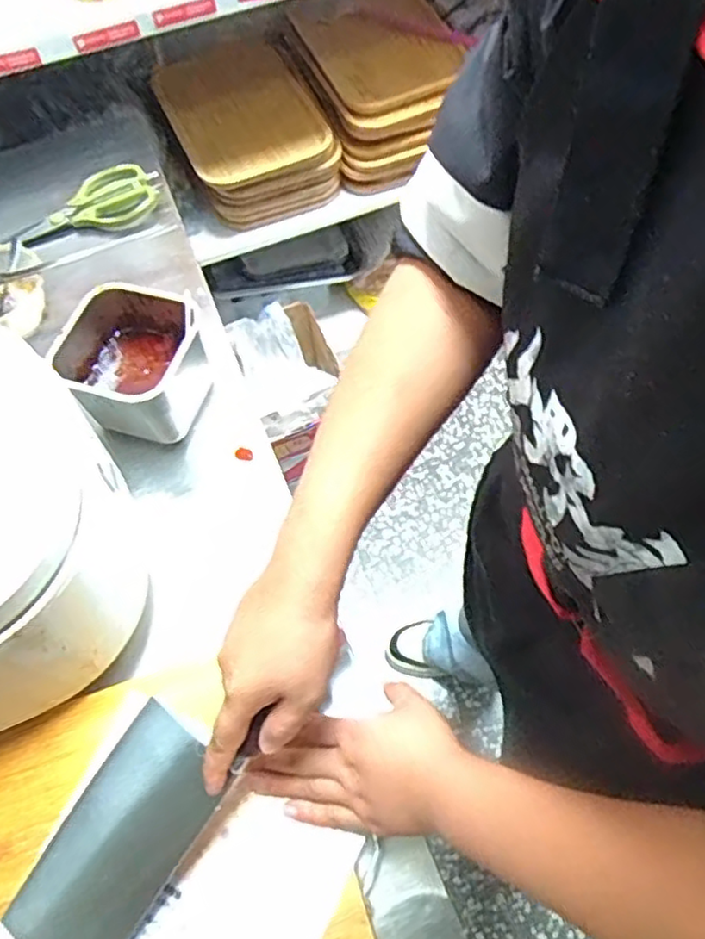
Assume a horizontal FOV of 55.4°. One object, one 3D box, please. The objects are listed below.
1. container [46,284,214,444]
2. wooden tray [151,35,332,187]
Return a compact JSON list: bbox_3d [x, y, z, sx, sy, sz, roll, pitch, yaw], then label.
[{"bbox_3d":[-0.203,-0.101,0.641,0.124,0.090,0.130,11,64,9],"label":"container"},{"bbox_3d":[-0.205,-0.650,1.193,0.253,0.042,0.335,-24,64,-9],"label":"wooden tray"}]

